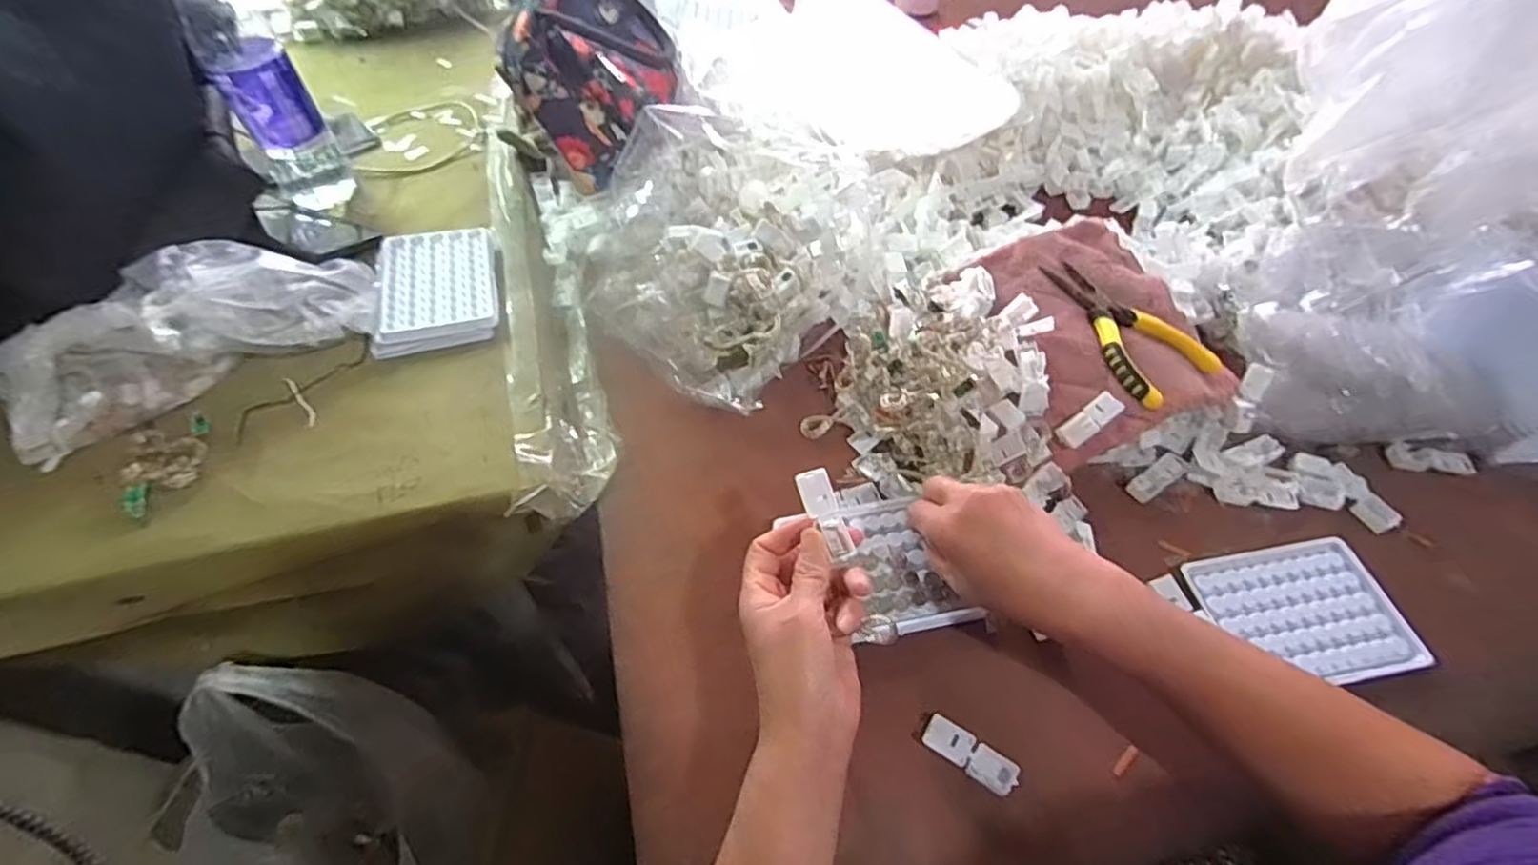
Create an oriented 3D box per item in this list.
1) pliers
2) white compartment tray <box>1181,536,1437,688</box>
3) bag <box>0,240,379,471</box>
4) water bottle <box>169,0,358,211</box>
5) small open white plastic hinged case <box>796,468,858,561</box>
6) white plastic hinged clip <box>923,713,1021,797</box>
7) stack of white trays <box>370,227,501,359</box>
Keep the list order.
[{"bbox_3d":[0.299,-0.090,0.577,0.100,0.026,0.144,-24,58,-16],"label":"pliers"},{"bbox_3d":[0.367,0.124,0.474,0.126,0.009,0.095,-8,55,-6],"label":"white compartment tray"},{"bbox_3d":[-0.439,-0.079,0.515,0.261,0.078,0.101,-27,59,-18],"label":"bag"},{"bbox_3d":[-0.450,-0.307,0.606,0.060,0.224,0.067,-33,61,-21],"label":"water bottle"},{"bbox_3d":[0.035,0.048,0.406,0.019,0.007,0.055,-24,81,-16],"label":"small open white plastic hinged case"},{"bbox_3d":[0.121,0.193,0.411,0.056,0.008,0.019,29,59,19],"label":"white plastic hinged clip"},{"bbox_3d":[-0.285,-0.127,0.592,0.096,0.020,0.129,-13,55,-9],"label":"stack of white trays"}]

